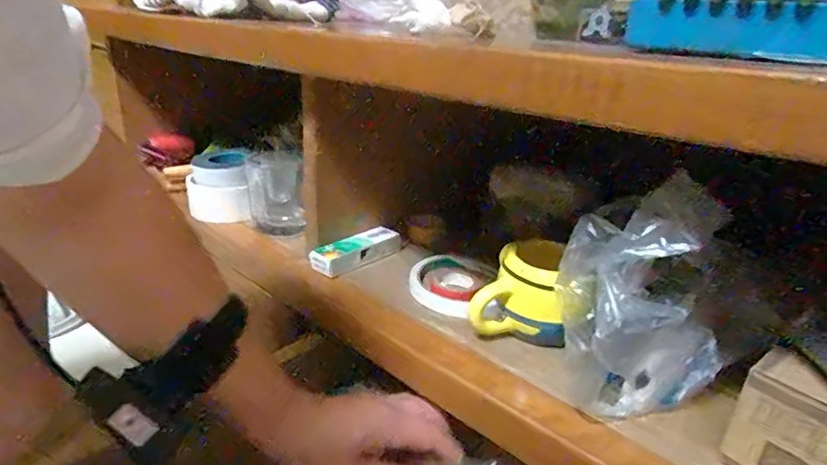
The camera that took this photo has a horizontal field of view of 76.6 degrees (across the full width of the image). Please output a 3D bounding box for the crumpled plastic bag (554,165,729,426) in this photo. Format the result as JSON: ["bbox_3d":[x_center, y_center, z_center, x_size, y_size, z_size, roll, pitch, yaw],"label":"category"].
[{"bbox_3d":[0.126,0.042,0.304,0.090,0.150,0.059,20,27,33],"label":"crumpled plastic bag"}]

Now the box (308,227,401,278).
[{"bbox_3d":[-0.054,0.018,0.506,0.093,0.021,0.031,-16,30,-41],"label":"box"}]

